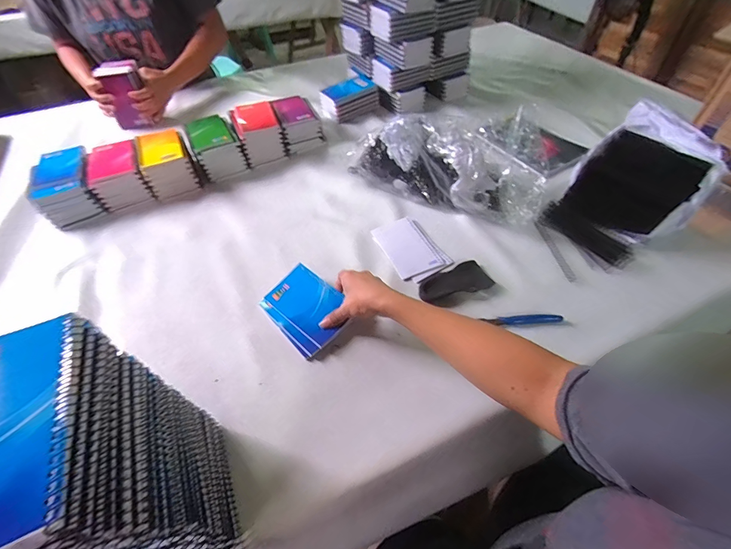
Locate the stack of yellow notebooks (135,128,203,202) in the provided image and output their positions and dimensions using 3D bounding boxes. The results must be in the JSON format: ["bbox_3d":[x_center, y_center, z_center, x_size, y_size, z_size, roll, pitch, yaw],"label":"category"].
[{"bbox_3d":[-0.424,-0.242,0.761,0.098,0.077,0.140,-24,54,-17],"label":"stack of yellow notebooks"}]

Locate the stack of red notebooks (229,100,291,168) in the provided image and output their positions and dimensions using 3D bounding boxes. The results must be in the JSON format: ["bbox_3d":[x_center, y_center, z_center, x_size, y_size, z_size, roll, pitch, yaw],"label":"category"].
[{"bbox_3d":[-0.250,-0.331,0.828,0.101,0.087,0.125,-21,53,-14],"label":"stack of red notebooks"}]

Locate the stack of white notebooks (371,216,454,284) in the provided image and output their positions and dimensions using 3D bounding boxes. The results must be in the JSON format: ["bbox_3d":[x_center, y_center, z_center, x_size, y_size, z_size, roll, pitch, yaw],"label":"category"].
[{"bbox_3d":[0.082,-0.048,0.634,0.094,0.009,0.138,-22,54,-15],"label":"stack of white notebooks"}]

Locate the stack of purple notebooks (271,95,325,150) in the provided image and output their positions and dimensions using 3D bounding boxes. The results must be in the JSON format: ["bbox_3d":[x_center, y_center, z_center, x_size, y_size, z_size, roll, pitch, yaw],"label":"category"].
[{"bbox_3d":[-0.166,-0.378,0.872,0.098,0.064,0.138,-18,53,-12],"label":"stack of purple notebooks"}]

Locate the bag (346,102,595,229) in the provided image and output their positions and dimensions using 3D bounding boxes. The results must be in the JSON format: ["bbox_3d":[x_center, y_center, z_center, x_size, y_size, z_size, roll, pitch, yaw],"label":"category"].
[{"bbox_3d":[0.157,-0.215,0.679,0.377,0.141,0.163,15,53,14],"label":"bag"}]

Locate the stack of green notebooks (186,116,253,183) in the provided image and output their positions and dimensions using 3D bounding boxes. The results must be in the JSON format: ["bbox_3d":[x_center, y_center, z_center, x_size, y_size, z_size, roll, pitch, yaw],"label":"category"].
[{"bbox_3d":[-0.341,-0.290,0.803,0.104,0.077,0.139,-28,56,-19],"label":"stack of green notebooks"}]

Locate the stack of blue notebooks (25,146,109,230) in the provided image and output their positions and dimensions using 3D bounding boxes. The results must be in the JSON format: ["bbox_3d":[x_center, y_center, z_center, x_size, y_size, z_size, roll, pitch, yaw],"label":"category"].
[{"bbox_3d":[-0.602,-0.179,0.717,0.103,0.074,0.155,-25,55,-17],"label":"stack of blue notebooks"}]

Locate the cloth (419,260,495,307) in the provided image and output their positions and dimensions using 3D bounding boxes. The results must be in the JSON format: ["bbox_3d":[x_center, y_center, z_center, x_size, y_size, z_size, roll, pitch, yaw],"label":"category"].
[{"bbox_3d":[0.145,0.014,0.568,0.120,0.024,0.058,-23,54,-16],"label":"cloth"}]

